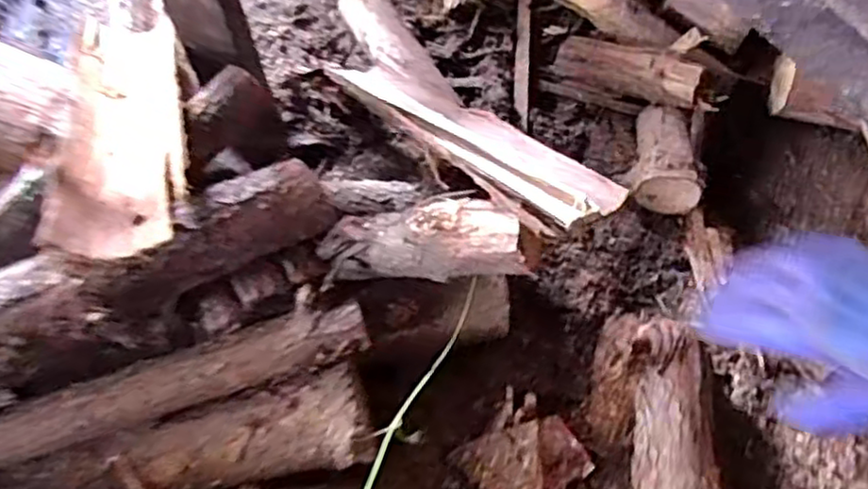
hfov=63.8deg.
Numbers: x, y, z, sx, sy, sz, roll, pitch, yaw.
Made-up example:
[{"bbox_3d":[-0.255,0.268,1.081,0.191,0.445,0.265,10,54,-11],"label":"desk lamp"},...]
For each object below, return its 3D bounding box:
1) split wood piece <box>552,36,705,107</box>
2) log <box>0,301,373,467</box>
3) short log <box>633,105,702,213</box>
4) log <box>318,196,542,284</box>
[{"bbox_3d":[0.268,-0.247,0.986,0.210,0.068,0.057,22,61,33],"label":"split wood piece"},{"bbox_3d":[-0.307,0.148,0.630,0.504,0.058,0.061,-18,64,-11],"label":"log"},{"bbox_3d":[0.311,-0.120,0.940,0.085,0.076,0.144,10,62,3],"label":"short log"},{"bbox_3d":[-0.003,-0.005,0.685,0.216,0.053,0.074,-1,60,22],"label":"log"}]

